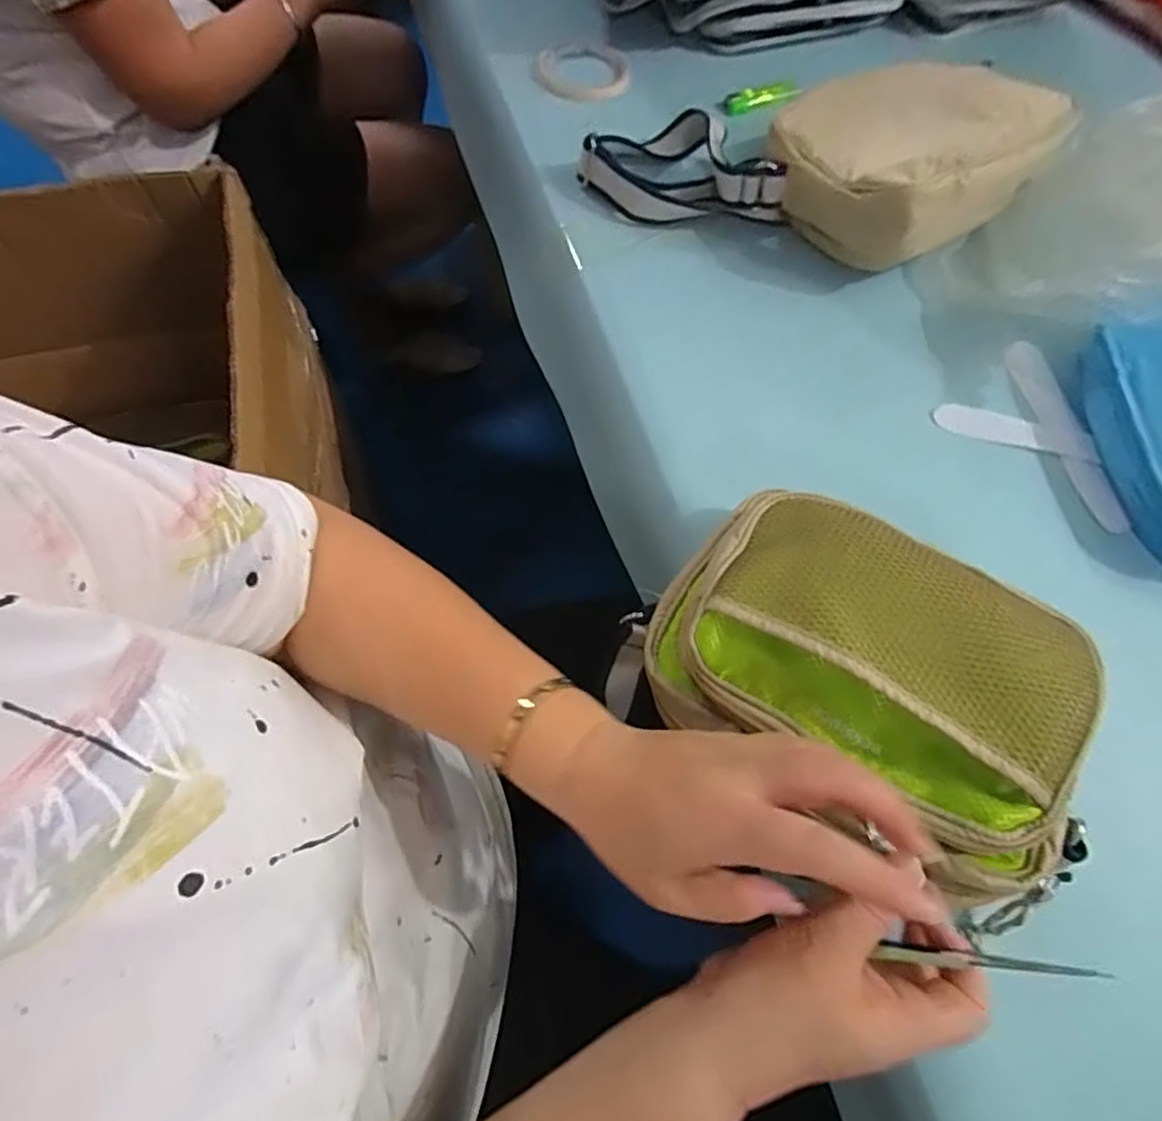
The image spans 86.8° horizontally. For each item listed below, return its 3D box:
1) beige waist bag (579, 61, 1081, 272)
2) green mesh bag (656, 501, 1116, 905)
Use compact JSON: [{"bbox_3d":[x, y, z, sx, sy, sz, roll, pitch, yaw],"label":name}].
[{"bbox_3d":[0.196,-0.344,0.525,0.369,0.078,0.194,11,65,17],"label":"beige waist bag"},{"bbox_3d":[0.150,0.056,0.325,0.206,0.065,0.141,32,69,11],"label":"green mesh bag"}]

